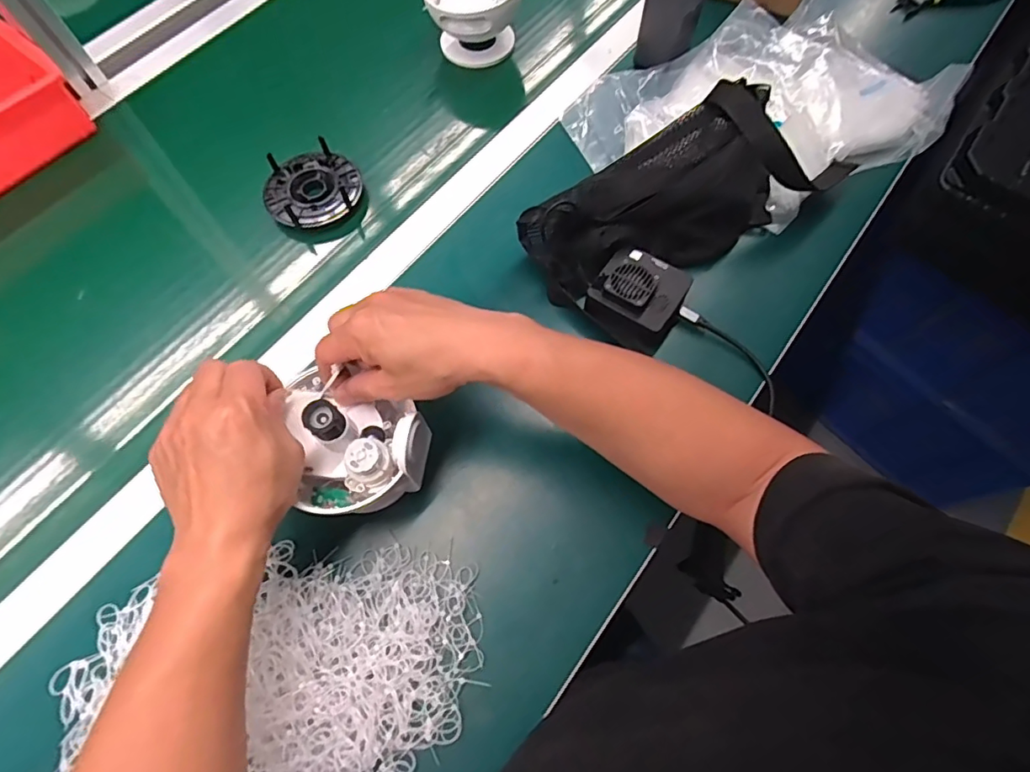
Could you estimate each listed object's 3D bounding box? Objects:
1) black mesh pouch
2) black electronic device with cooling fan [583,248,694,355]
[{"bbox_3d":[0.156,-0.186,0.515,0.300,0.104,0.120,-27,69,-11],"label":"black mesh pouch"},{"bbox_3d":[0.117,-0.084,0.501,0.082,0.043,0.079,37,71,16],"label":"black electronic device with cooling fan"}]

